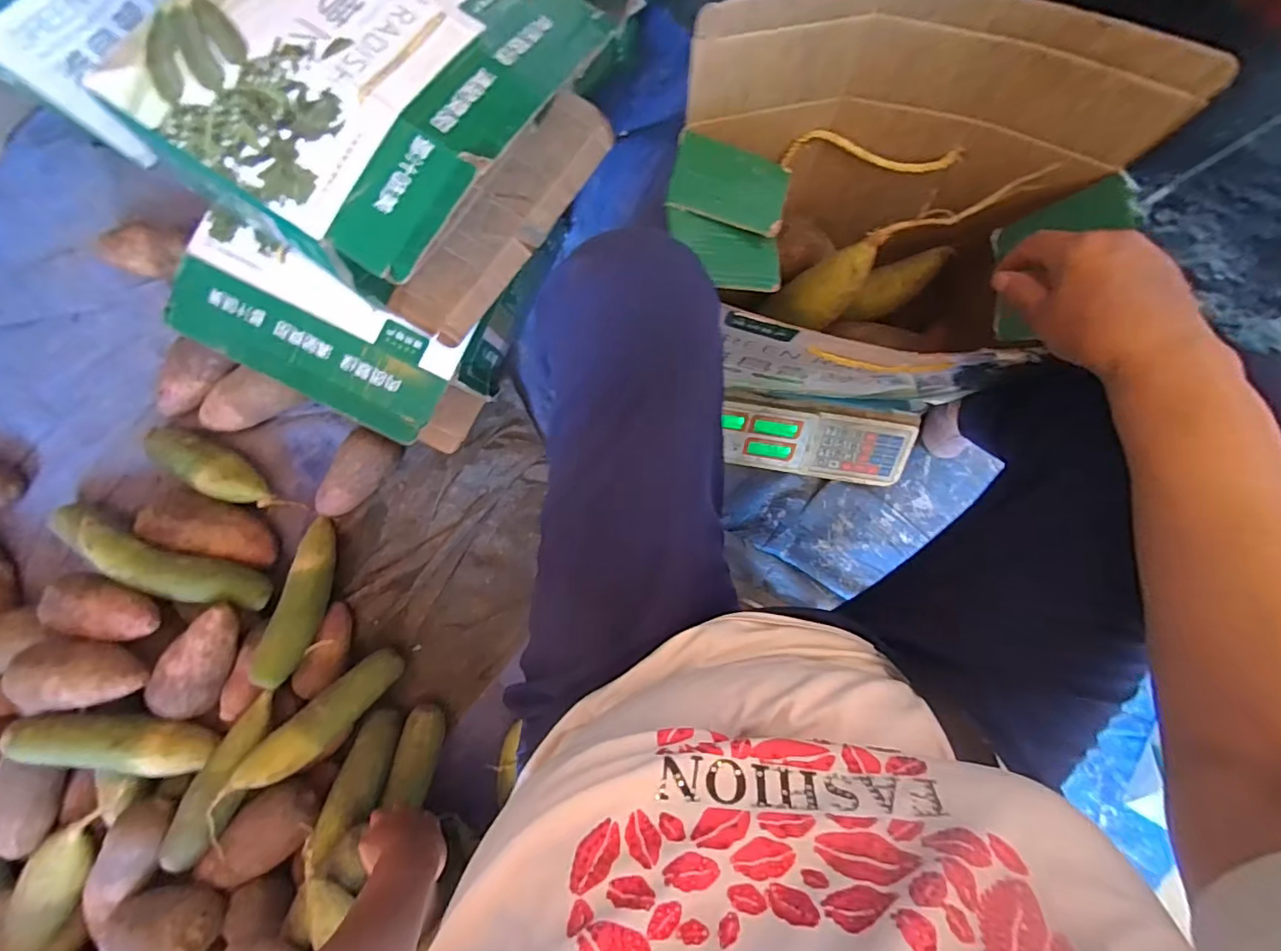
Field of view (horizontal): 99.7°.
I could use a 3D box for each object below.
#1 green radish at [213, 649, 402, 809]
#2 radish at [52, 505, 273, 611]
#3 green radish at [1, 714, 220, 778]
[{"bbox_3d":[-0.413,0.322,0.677,0.060,0.058,0.259,45,52,3],"label":"green radish"},{"bbox_3d":[-0.606,0.113,0.678,0.259,0.046,0.059,26,88,-12],"label":"radish"},{"bbox_3d":[-0.611,0.313,0.629,0.191,0.051,0.052,20,87,-24],"label":"green radish"}]

